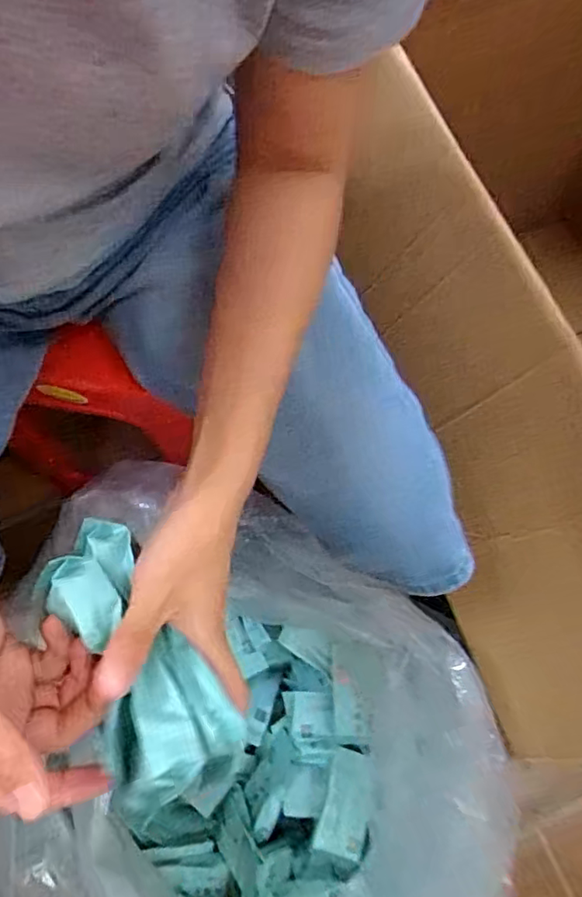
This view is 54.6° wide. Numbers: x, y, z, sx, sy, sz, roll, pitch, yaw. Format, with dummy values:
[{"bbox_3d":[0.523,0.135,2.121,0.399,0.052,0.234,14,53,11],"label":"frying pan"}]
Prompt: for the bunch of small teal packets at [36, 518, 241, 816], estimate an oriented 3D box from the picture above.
[{"bbox_3d":[-0.084,0.100,0.288,0.058,0.033,0.140,-29,70,-7],"label":"bunch of small teal packets"}]

